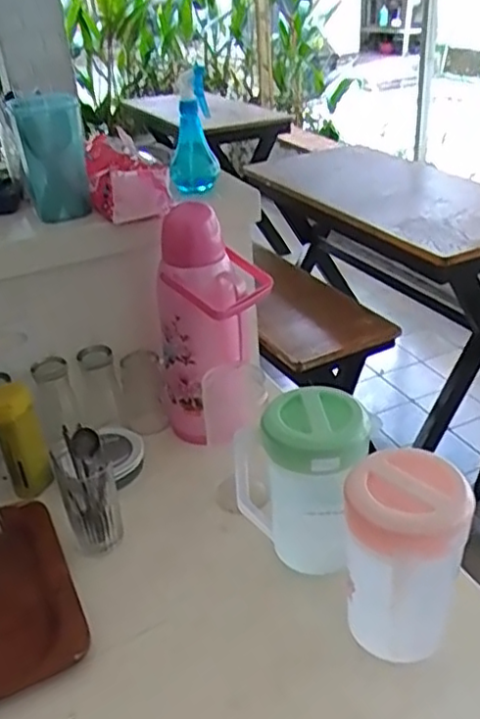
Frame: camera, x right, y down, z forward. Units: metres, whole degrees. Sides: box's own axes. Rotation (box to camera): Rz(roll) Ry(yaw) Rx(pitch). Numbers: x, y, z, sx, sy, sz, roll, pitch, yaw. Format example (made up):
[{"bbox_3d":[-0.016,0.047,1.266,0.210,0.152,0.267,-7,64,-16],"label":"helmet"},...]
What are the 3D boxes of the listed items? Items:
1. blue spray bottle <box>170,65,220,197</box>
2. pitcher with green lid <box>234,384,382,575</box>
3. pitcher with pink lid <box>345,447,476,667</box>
[{"bbox_3d":[-0.080,-0.372,1.077,0.074,0.184,0.071,-7,32,-3],"label":"blue spray bottle"},{"bbox_3d":[0.091,0.158,0.845,0.154,0.224,0.119,19,39,33],"label":"pitcher with green lid"},{"bbox_3d":[0.176,0.221,0.712,0.129,0.201,0.126,4,33,14],"label":"pitcher with pink lid"}]

